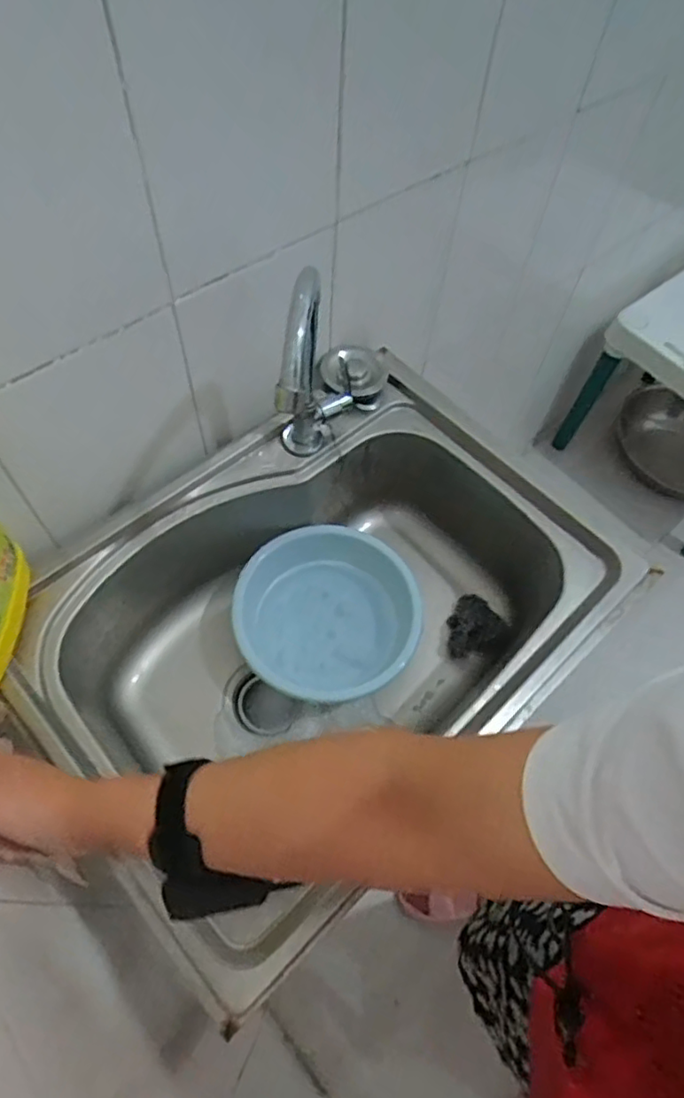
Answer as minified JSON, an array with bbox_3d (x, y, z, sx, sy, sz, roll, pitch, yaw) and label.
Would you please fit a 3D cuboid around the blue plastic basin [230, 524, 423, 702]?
[{"bbox_3d":[-0.019,0.085,0.768,0.216,0.078,0.207,1,62,-1],"label":"blue plastic basin"}]

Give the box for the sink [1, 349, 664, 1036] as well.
[{"bbox_3d":[-0.014,0.087,0.720,0.572,0.196,0.436,-36,68,-19],"label":"sink"}]

